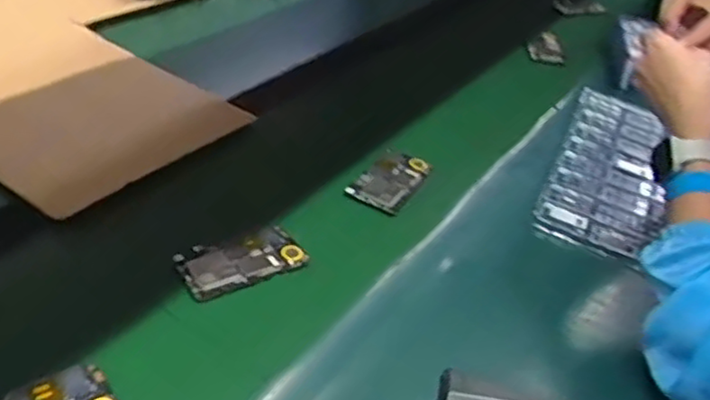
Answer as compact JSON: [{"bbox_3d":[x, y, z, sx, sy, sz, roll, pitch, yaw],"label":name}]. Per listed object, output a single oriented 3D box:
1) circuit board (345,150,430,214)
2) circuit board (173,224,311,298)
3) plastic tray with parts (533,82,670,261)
[{"bbox_3d":[0.045,-0.025,0.843,0.067,0.013,0.110,25,40,21],"label":"circuit board"},{"bbox_3d":[-0.112,0.060,0.692,0.122,0.010,0.064,-17,43,-29],"label":"circuit board"},{"bbox_3d":[0.346,-0.045,0.926,0.142,0.027,0.360,20,38,16],"label":"plastic tray with parts"}]

